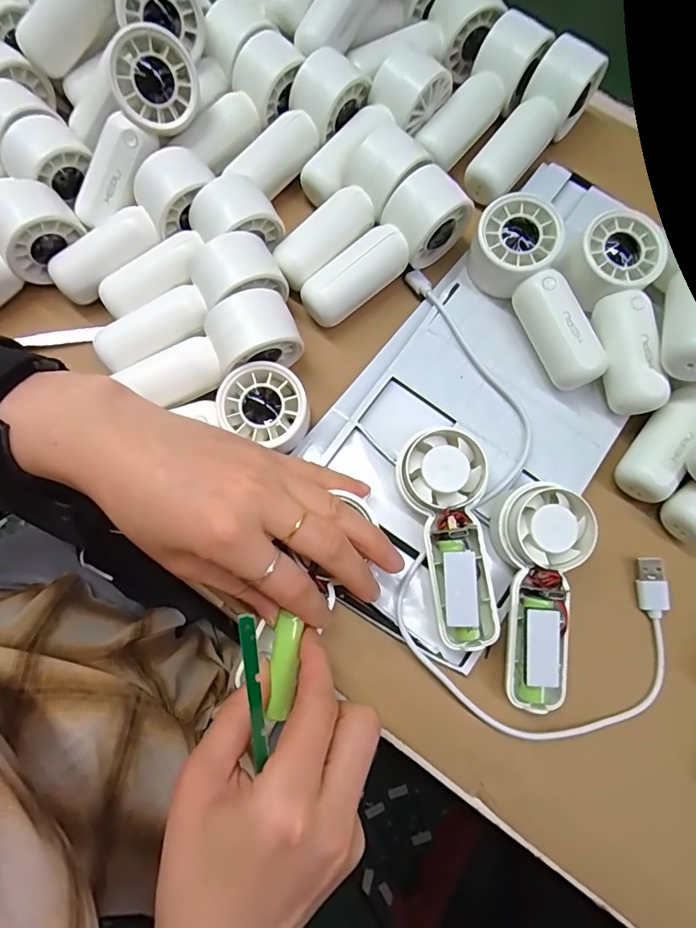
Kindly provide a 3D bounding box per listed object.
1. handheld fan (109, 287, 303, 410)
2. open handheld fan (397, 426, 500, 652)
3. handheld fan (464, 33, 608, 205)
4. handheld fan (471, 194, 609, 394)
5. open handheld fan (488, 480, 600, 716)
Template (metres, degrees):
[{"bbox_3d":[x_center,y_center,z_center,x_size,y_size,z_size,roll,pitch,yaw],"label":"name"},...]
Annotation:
[{"bbox_3d":[-0.073,-0.058,0.267,0.095,0.040,0.035,-24,77,7],"label":"handheld fan"},{"bbox_3d":[0.057,0.037,0.249,0.043,0.031,0.107,-14,76,-5],"label":"open handheld fan"},{"bbox_3d":[0.115,-0.214,0.313,0.031,0.044,0.110,42,93,9],"label":"handheld fan"},{"bbox_3d":[0.110,-0.096,0.270,0.042,0.034,0.108,-27,78,-8],"label":"handheld fan"},{"bbox_3d":[0.101,0.067,0.246,0.043,0.034,0.107,-1,75,-2],"label":"open handheld fan"}]

